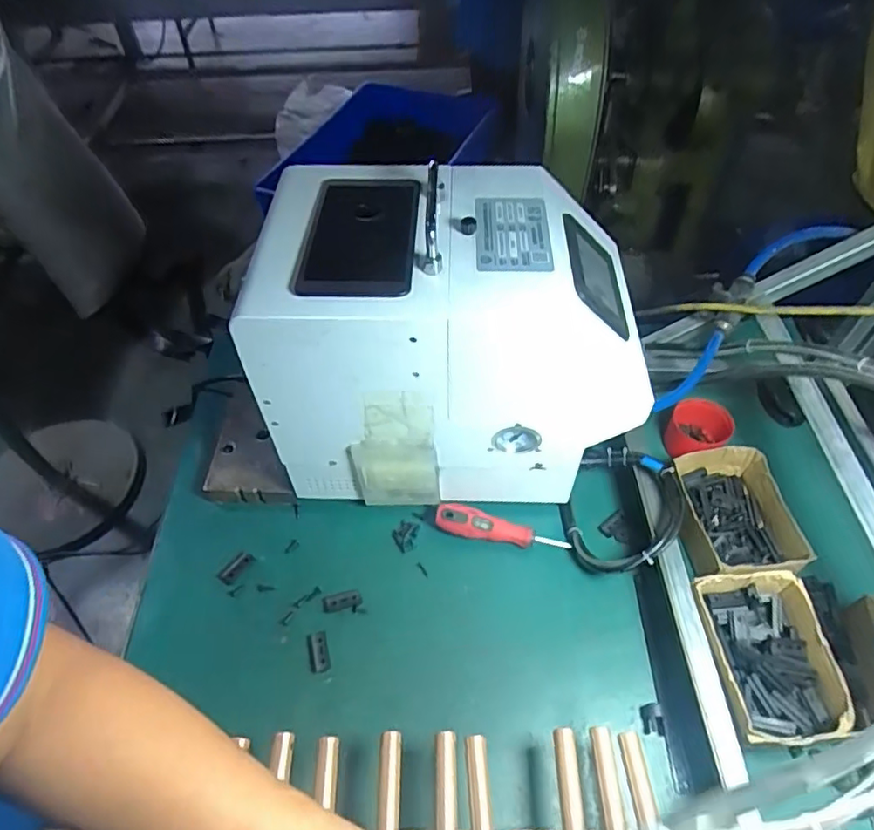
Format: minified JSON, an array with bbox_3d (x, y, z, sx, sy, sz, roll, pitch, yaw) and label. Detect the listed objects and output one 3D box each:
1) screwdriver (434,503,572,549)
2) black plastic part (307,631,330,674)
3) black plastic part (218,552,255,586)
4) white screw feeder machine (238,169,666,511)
[{"bbox_3d":[0.068,0.124,0.625,0.138,0.029,0.031,12,54,5],"label":"screwdriver"},{"bbox_3d":[-0.113,0.226,0.563,0.018,0.005,0.037,-13,53,-8],"label":"black plastic part"},{"bbox_3d":[-0.209,0.160,0.618,0.019,0.005,0.037,30,59,22],"label":"black plastic part"},{"bbox_3d":[0.012,-0.077,0.599,0.342,0.271,0.219,-1,52,1],"label":"white screw feeder machine"}]

